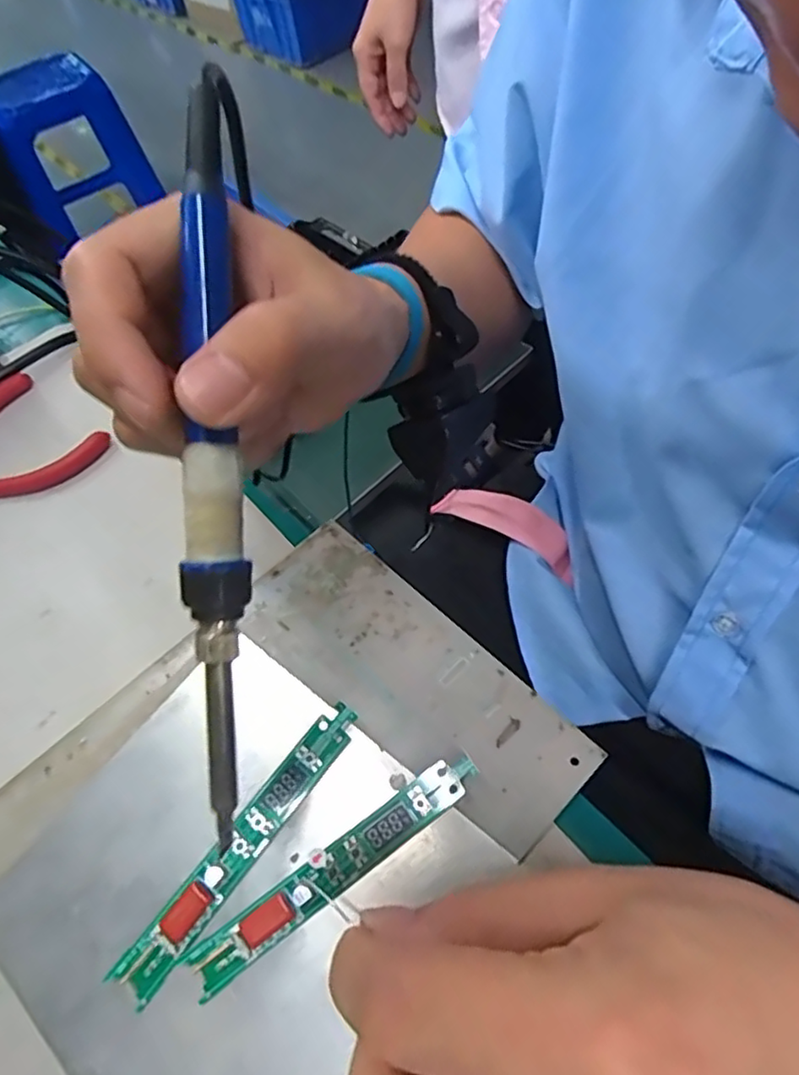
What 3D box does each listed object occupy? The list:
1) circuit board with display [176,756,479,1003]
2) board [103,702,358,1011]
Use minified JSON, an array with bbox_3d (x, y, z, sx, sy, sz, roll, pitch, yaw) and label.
[{"bbox_3d":[-0.020,0.108,0.208,0.106,0.012,0.015,-34,58,-15],"label":"circuit board with display"},{"bbox_3d":[-0.052,0.103,0.215,0.013,0.013,0.106,32,65,25],"label":"board"}]

